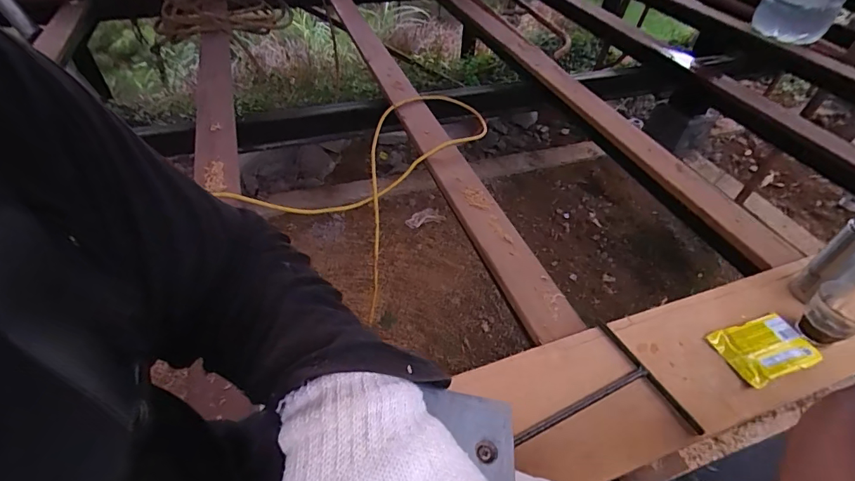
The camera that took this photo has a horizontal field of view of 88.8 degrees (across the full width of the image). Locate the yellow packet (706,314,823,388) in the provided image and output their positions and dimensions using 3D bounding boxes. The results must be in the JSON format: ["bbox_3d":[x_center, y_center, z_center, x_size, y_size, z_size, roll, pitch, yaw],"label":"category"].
[{"bbox_3d":[0.499,0.158,0.644,0.115,0.029,0.091,-9,45,-12],"label":"yellow packet"}]

